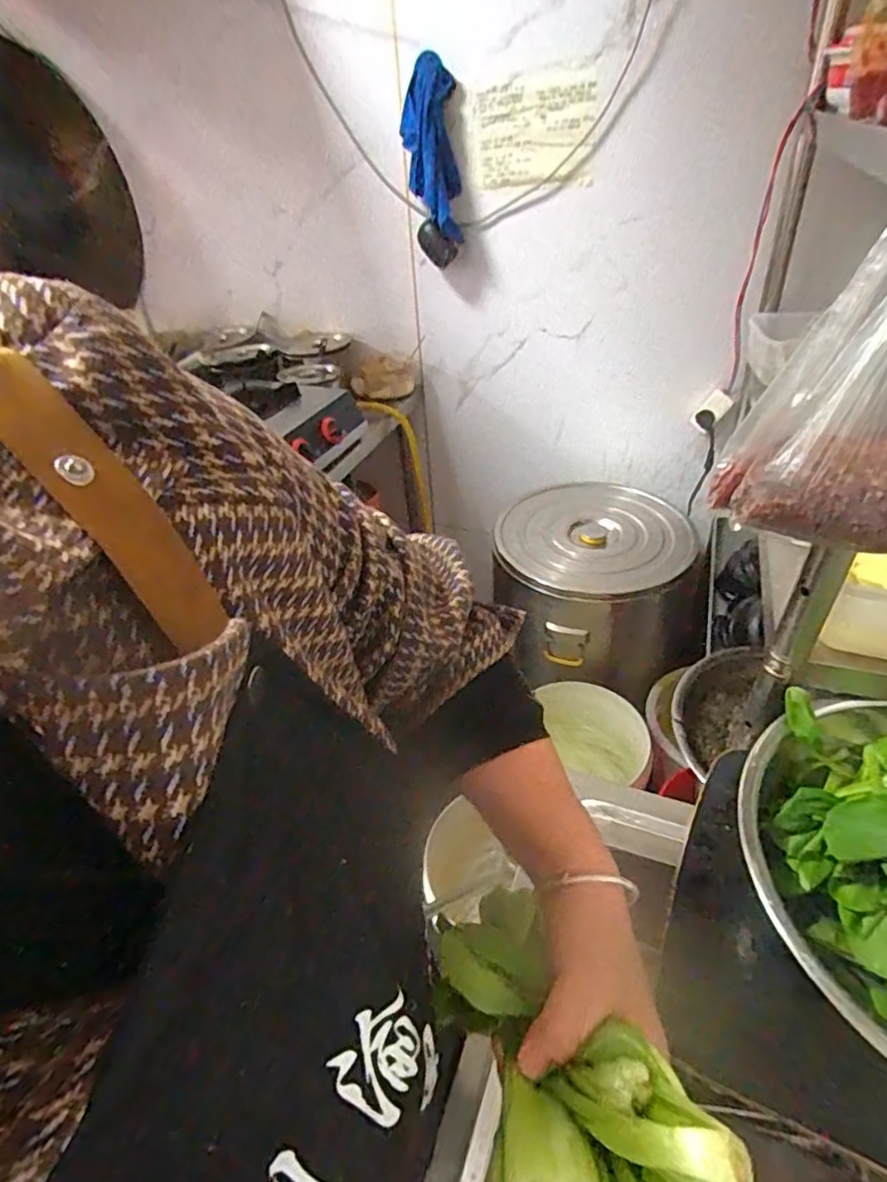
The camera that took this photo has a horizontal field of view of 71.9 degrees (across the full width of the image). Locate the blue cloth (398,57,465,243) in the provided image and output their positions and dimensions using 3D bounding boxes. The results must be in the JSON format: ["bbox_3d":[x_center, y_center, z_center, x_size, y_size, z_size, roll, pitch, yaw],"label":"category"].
[{"bbox_3d":[-0.027,-0.951,1.329,0.123,0.310,0.051,-2,38,1],"label":"blue cloth"}]

